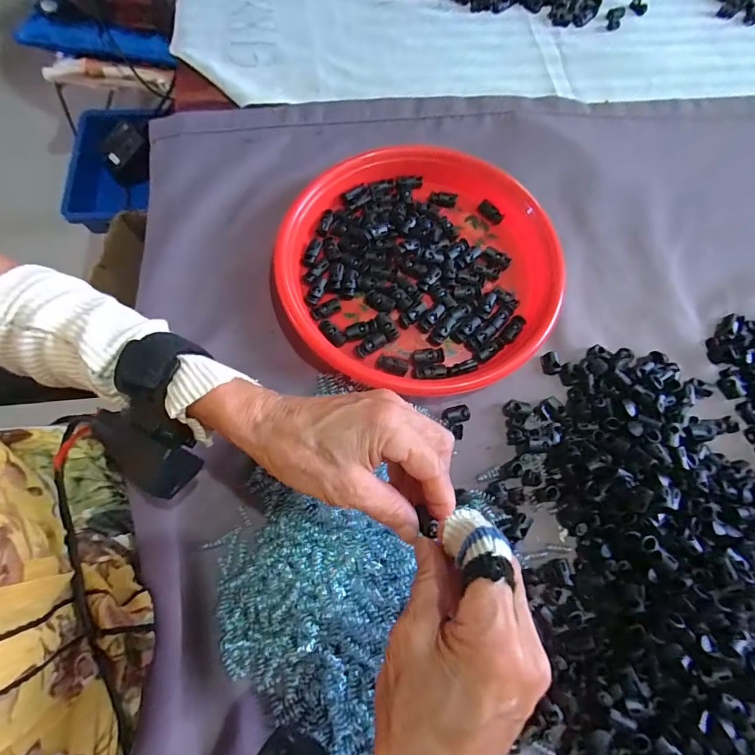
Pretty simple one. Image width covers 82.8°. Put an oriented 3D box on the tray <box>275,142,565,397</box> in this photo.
[{"bbox_3d":[0.044,-0.110,0.404,0.245,0.032,0.257,20,71,5],"label":"tray"}]

